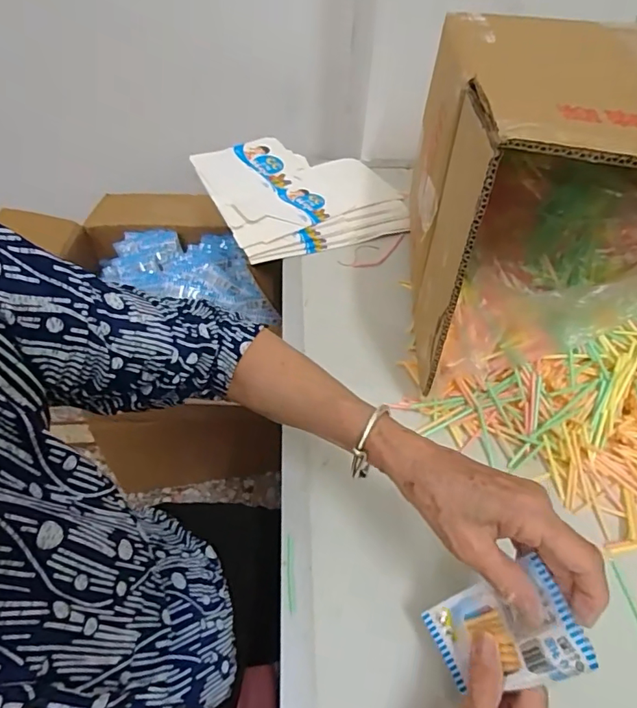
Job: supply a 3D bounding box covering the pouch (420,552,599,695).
[{"bbox_3d":[0.116,0.180,0.315,0.009,0.102,0.063,11,42,-36],"label":"pouch"}]

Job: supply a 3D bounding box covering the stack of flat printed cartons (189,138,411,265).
[{"bbox_3d":[-0.025,-0.252,0.758,0.264,0.016,0.273,-19,57,-19],"label":"stack of flat printed cartons"}]

